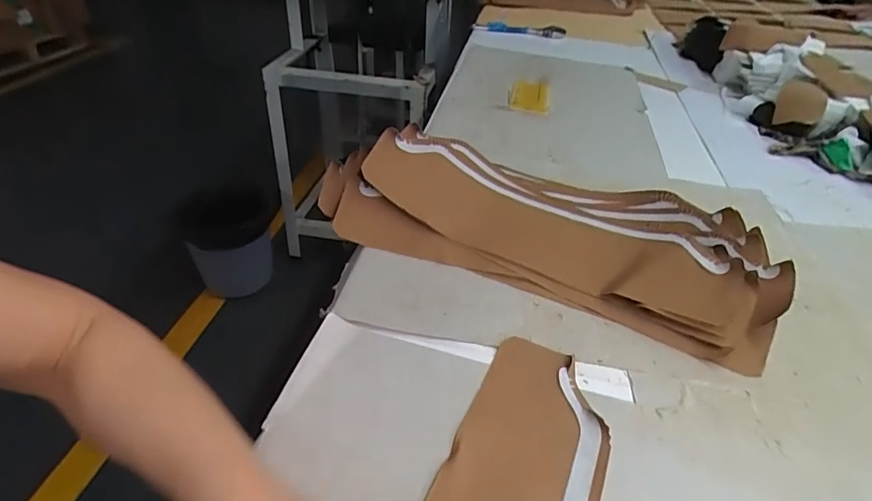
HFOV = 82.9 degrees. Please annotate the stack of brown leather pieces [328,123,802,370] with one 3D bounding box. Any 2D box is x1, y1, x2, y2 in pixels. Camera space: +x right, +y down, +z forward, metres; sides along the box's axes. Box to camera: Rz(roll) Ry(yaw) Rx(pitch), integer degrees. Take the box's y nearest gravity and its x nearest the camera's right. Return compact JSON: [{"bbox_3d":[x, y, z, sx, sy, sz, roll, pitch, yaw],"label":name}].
[{"bbox_3d":[0.116,-0.038,0.542,0.466,0.075,0.201,18,39,15],"label":"stack of brown leather pieces"}]

